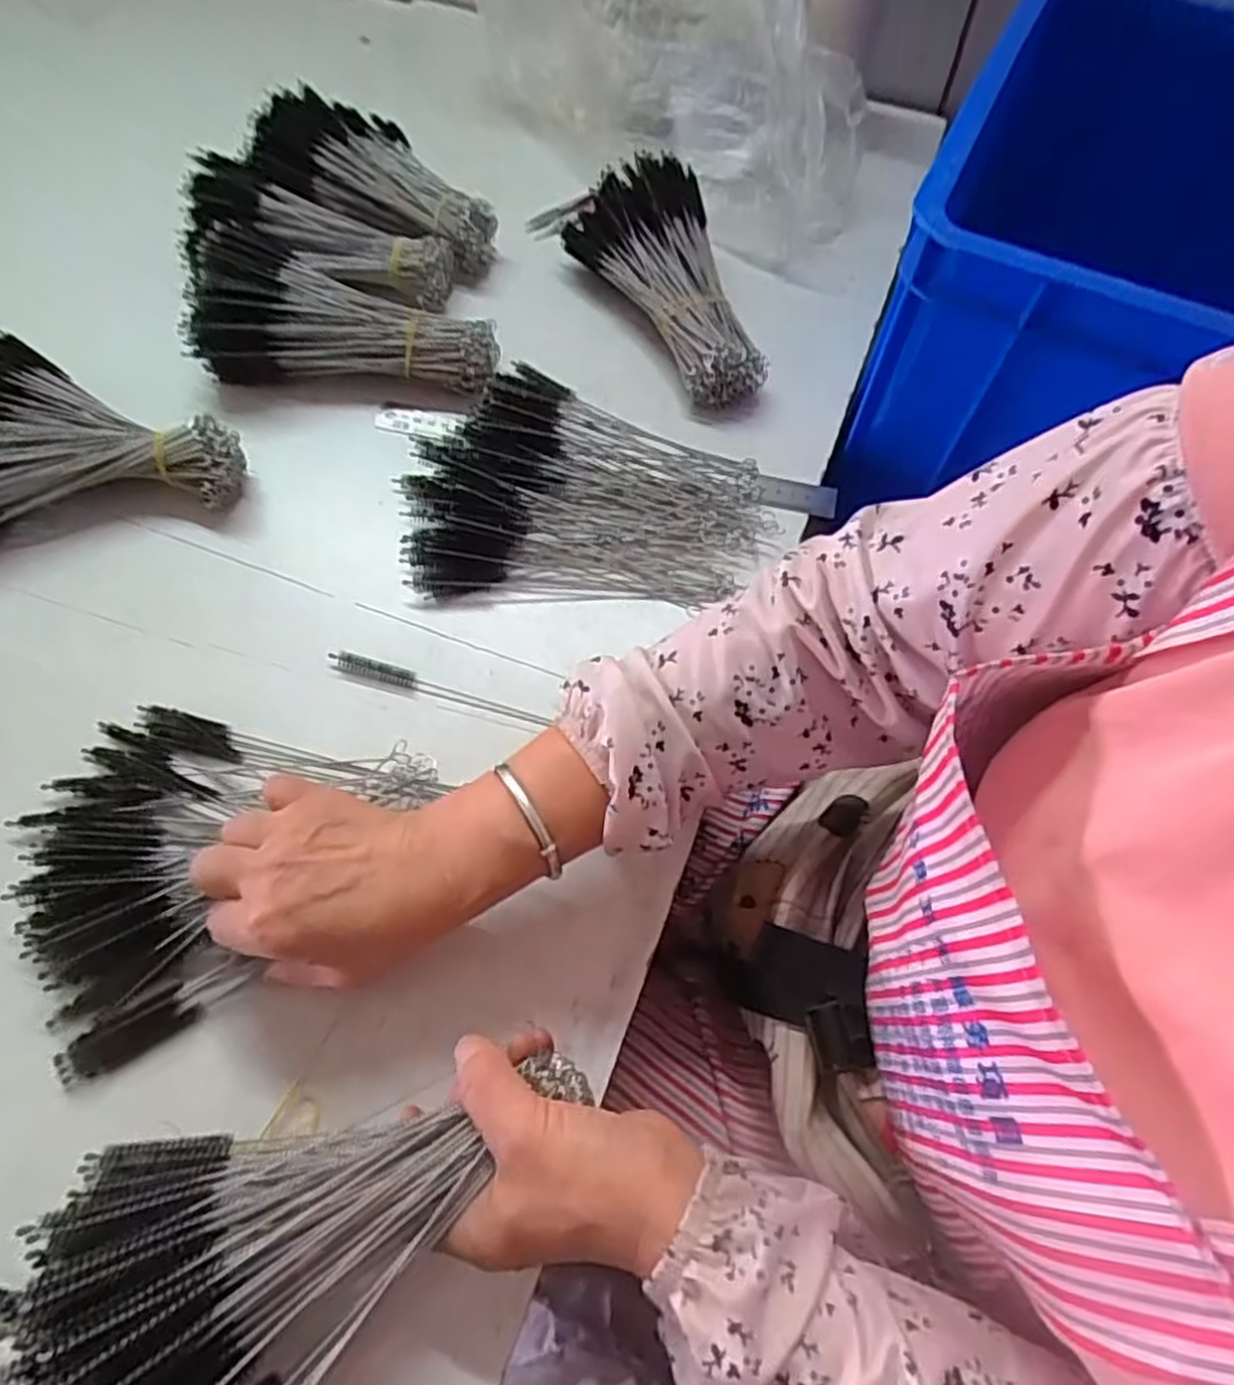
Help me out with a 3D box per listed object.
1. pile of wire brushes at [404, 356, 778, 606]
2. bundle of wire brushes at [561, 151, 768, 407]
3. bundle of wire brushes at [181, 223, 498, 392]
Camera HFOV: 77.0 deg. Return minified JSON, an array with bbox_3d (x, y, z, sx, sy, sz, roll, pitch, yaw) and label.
[{"bbox_3d":[-0.020,-0.140,0.522,0.234,0.029,0.170,1,63,-3],"label":"pile of wire brushes"},{"bbox_3d":[0.032,-0.306,0.584,0.109,0.071,0.208,-11,64,-9],"label":"bundle of wire brushes"},{"bbox_3d":[-0.190,-0.266,0.554,0.207,0.072,0.087,3,63,-2],"label":"bundle of wire brushes"}]

